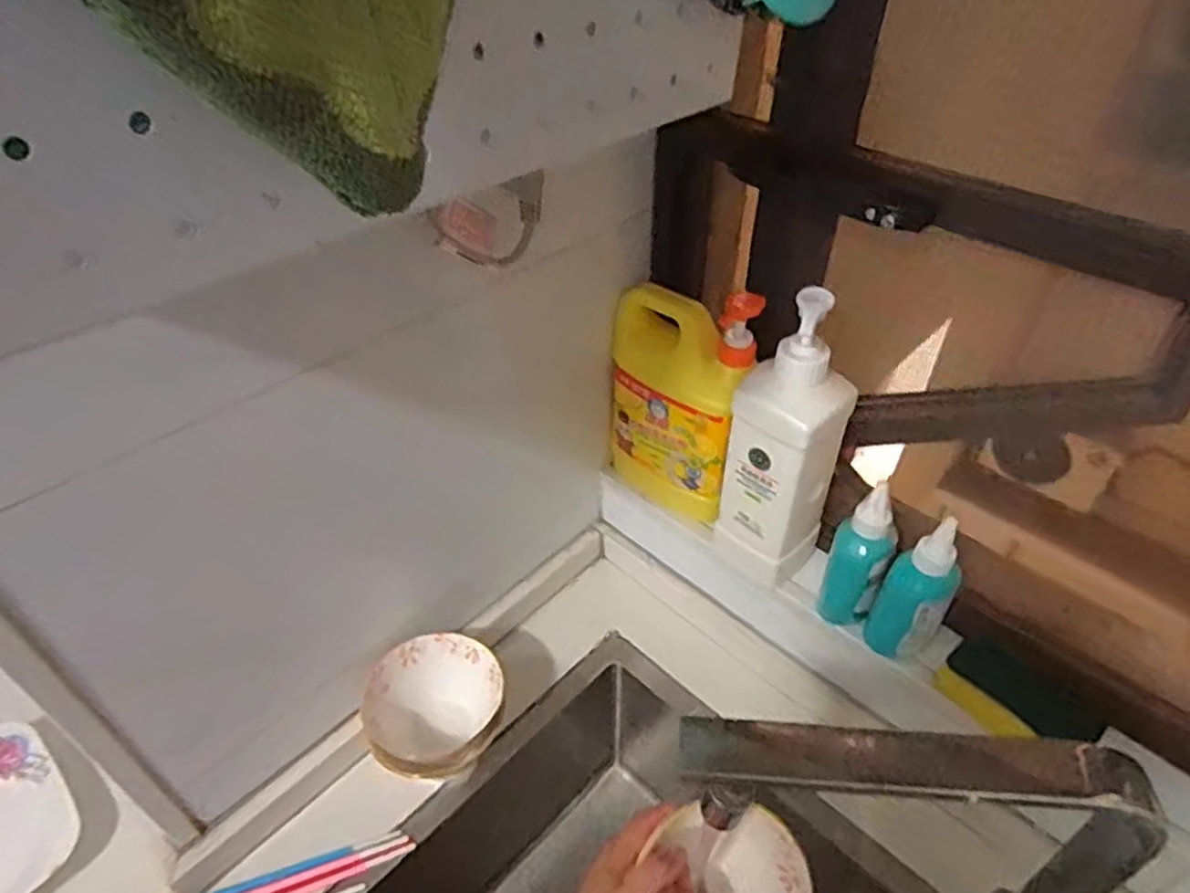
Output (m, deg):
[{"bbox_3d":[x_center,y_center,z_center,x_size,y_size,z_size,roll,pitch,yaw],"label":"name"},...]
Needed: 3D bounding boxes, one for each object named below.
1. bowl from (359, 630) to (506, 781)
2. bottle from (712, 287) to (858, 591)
[{"bbox_3d":[-0.144,0.250,0.665,0.115,0.087,0.124,0,42,0],"label":"bowl"},{"bbox_3d":[0.164,0.011,0.633,0.068,0.287,0.073,-29,49,-28],"label":"bottle"}]

